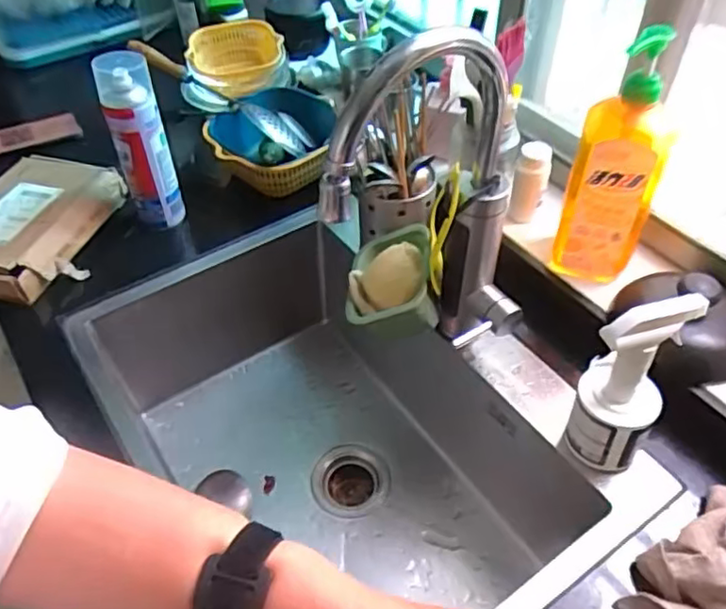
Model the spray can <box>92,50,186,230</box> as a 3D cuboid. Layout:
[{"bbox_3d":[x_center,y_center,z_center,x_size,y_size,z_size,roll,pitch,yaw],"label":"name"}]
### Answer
[{"bbox_3d":[-0.286,-0.204,0.829,0.064,0.227,0.061,-16,49,-14],"label":"spray can"}]

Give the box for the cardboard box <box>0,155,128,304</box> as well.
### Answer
[{"bbox_3d":[-0.449,-0.110,0.866,0.187,0.049,0.232,11,48,11],"label":"cardboard box"}]

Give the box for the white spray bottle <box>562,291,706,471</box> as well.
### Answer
[{"bbox_3d":[0.248,0.073,0.603,0.070,0.180,0.083,26,53,23],"label":"white spray bottle"}]

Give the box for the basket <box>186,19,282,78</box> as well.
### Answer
[{"bbox_3d":[-0.199,-0.391,1.015,0.141,0.077,0.122,-3,47,-2],"label":"basket"}]

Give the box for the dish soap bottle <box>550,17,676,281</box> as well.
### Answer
[{"bbox_3d":[0.272,-0.149,0.680,0.087,0.270,0.070,17,50,16],"label":"dish soap bottle"}]

